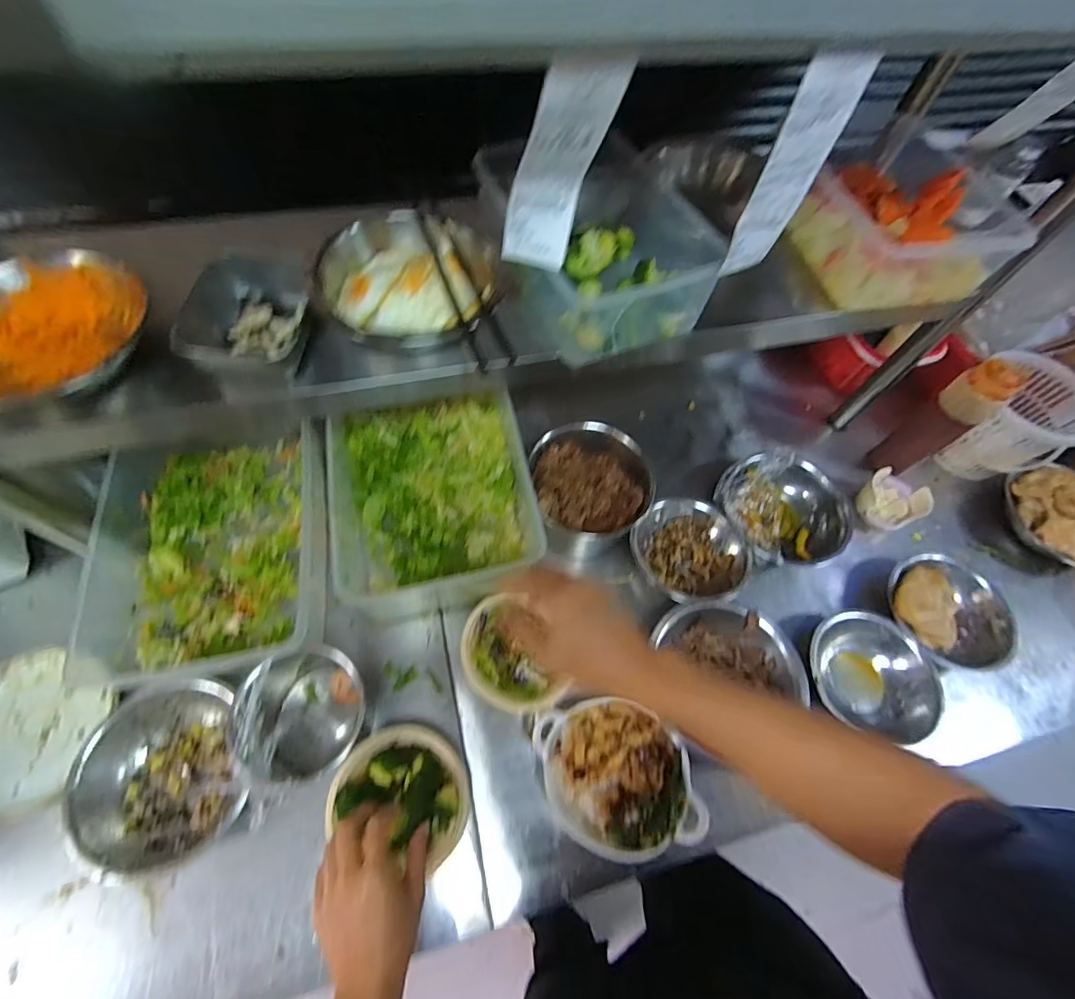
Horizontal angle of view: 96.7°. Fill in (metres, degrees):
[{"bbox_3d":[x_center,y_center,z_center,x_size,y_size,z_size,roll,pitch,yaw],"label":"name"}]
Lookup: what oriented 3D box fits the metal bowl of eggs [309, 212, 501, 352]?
[{"bbox_3d":[-0.126,-0.223,0.483,0.166,0.081,0.145,9,61,1],"label":"metal bowl of eggs"}]

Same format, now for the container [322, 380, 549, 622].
[{"bbox_3d":[-0.149,-0.013,0.665,0.261,0.119,0.299,-11,63,-10],"label":"container"}]

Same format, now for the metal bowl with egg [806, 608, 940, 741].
[{"bbox_3d":[0.439,0.234,0.630,0.164,0.081,0.150,2,61,-3],"label":"metal bowl with egg"}]

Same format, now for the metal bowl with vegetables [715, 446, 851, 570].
[{"bbox_3d":[0.376,0.016,0.731,0.181,0.081,0.175,2,61,-3],"label":"metal bowl with vegetables"}]

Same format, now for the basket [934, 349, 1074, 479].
[{"bbox_3d":[0.794,-0.126,0.794,0.146,0.161,0.169,30,63,12],"label":"basket"}]

